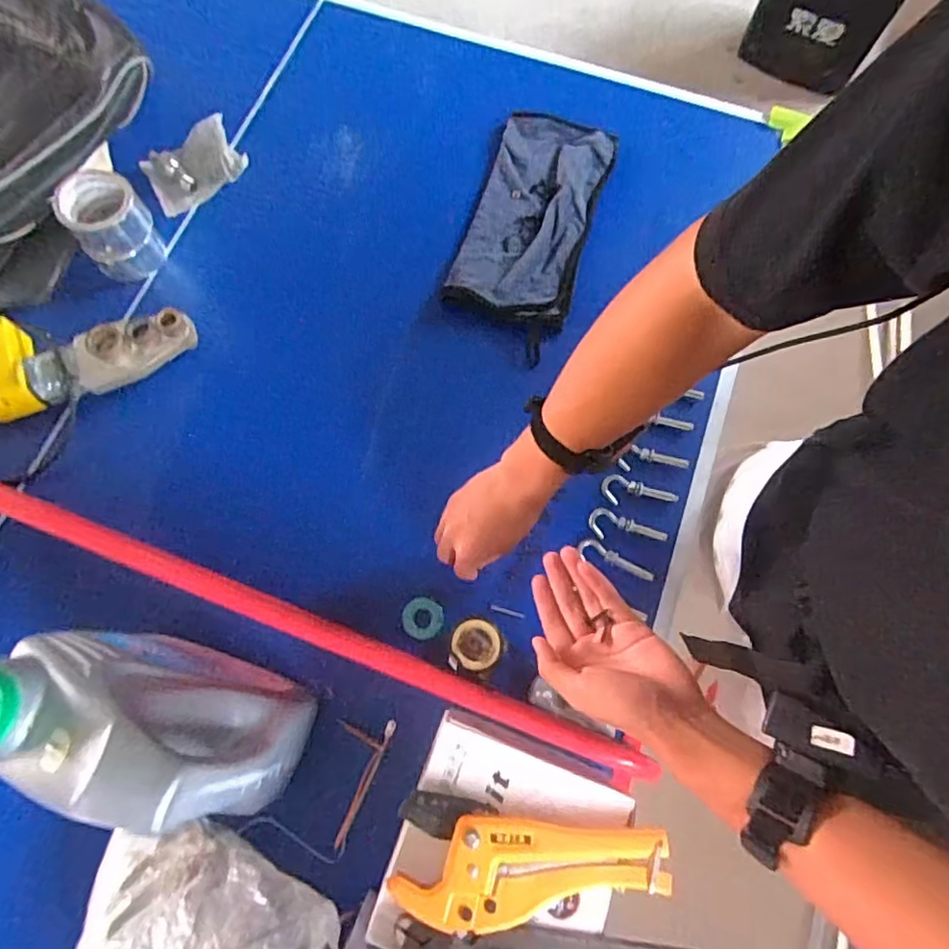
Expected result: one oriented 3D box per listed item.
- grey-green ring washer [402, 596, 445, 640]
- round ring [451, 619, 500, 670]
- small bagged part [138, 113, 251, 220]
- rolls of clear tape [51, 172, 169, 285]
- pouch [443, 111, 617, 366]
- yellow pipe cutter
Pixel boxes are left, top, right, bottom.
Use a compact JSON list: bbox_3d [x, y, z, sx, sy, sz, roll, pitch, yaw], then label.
[{"bbox_3d":[-0.057,0.158,0.658,0.044,0.011,0.044,-1,73,3],"label":"grey-green ring washer"},{"bbox_3d":[0.001,0.179,0.626,0.049,0.033,0.049,-1,73,3],"label":"round ring"},{"bbox_3d":[-0.383,-0.421,0.818,0.131,0.024,0.091,-31,97,2],"label":"small bagged part"},{"bbox_3d":[-0.451,-0.311,0.746,0.092,0.098,0.081,-33,74,-7],"label":"rolls of clear tape"},{"bbox_3d":[0.073,-0.332,0.791,0.151,0.028,0.333,17,76,4],"label":"pouch"},{"bbox_3d":[0.045,0.312,0.470,0.217,0.045,0.083,5,73,5],"label":"yellow pipe cutter"}]

